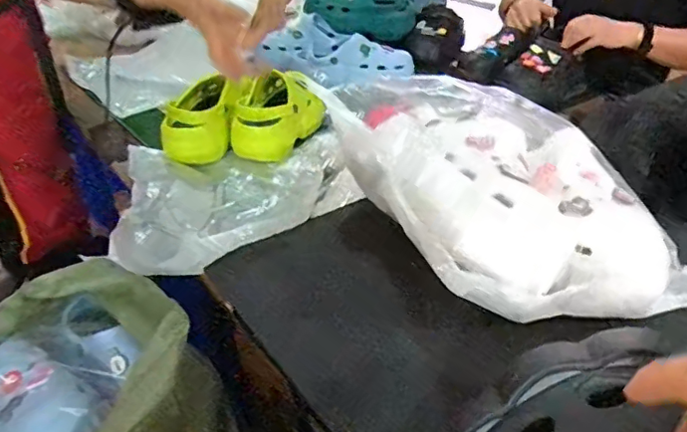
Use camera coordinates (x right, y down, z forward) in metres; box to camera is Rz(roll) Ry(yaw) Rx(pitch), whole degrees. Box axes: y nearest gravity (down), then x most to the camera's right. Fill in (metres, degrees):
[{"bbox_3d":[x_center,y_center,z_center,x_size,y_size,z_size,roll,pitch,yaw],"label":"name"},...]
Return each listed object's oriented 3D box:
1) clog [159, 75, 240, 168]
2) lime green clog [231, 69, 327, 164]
[{"bbox_3d":[-0.239,-0.178,0.987,0.110,0.098,0.220,0,33,1],"label":"clog"},{"bbox_3d":[-0.120,-0.178,0.986,0.109,0.115,0.218,10,34,15],"label":"lime green clog"}]

